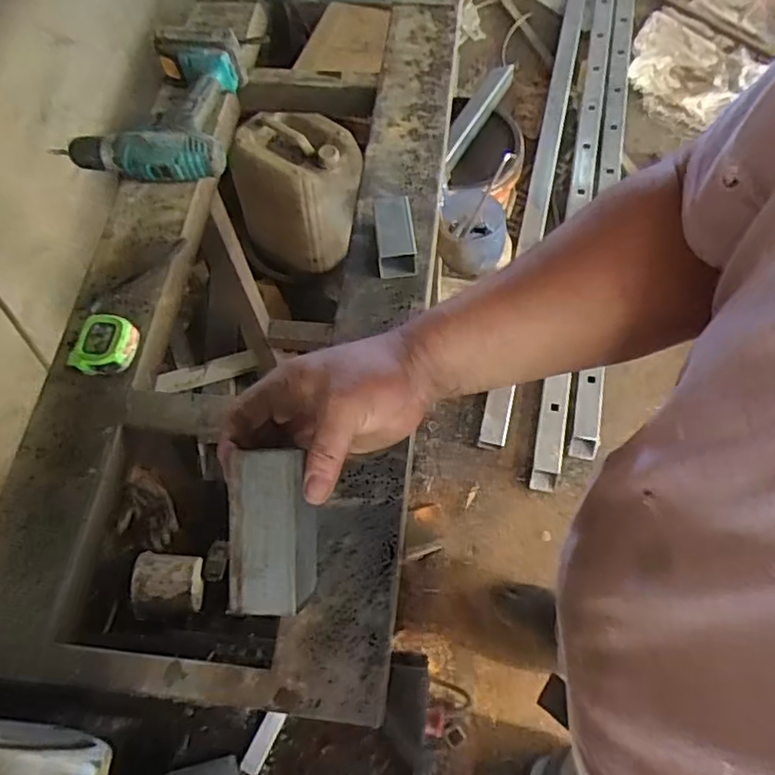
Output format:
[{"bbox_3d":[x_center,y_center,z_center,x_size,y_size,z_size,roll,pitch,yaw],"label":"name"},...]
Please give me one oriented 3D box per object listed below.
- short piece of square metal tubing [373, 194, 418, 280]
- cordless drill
[{"bbox_3d":[0.009,-0.168,0.702,0.041,0.040,0.083,-5,64,1],"label":"short piece of square metal tubing"},{"bbox_3d":[-0.289,-0.350,0.783,0.192,0.062,0.193,1,64,4],"label":"cordless drill"}]

